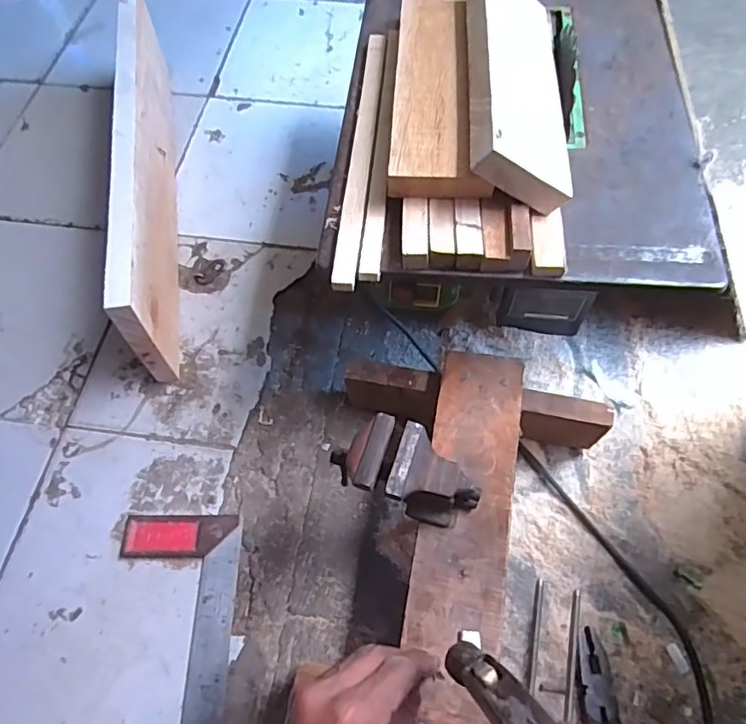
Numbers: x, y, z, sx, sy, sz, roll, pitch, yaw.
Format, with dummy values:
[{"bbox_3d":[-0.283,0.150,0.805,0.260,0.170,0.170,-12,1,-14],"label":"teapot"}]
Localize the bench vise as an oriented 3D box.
[{"bbox_3d":[0.031,0.094,0.461,0.113,0.078,0.059,13,64,8],"label":"bench vise"}]

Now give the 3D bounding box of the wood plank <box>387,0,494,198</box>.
[{"bbox_3d":[0.061,-0.259,0.508,0.079,0.021,0.261,3,63,3],"label":"wood plank"}]

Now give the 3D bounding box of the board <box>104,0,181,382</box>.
[{"bbox_3d":[-0.298,-0.264,0.729,0.028,0.160,0.579,-10,63,-3],"label":"board"}]

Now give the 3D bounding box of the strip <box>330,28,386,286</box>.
[{"bbox_3d":[-0.010,-0.201,0.514,0.019,0.010,0.315,4,63,4],"label":"strip"}]

